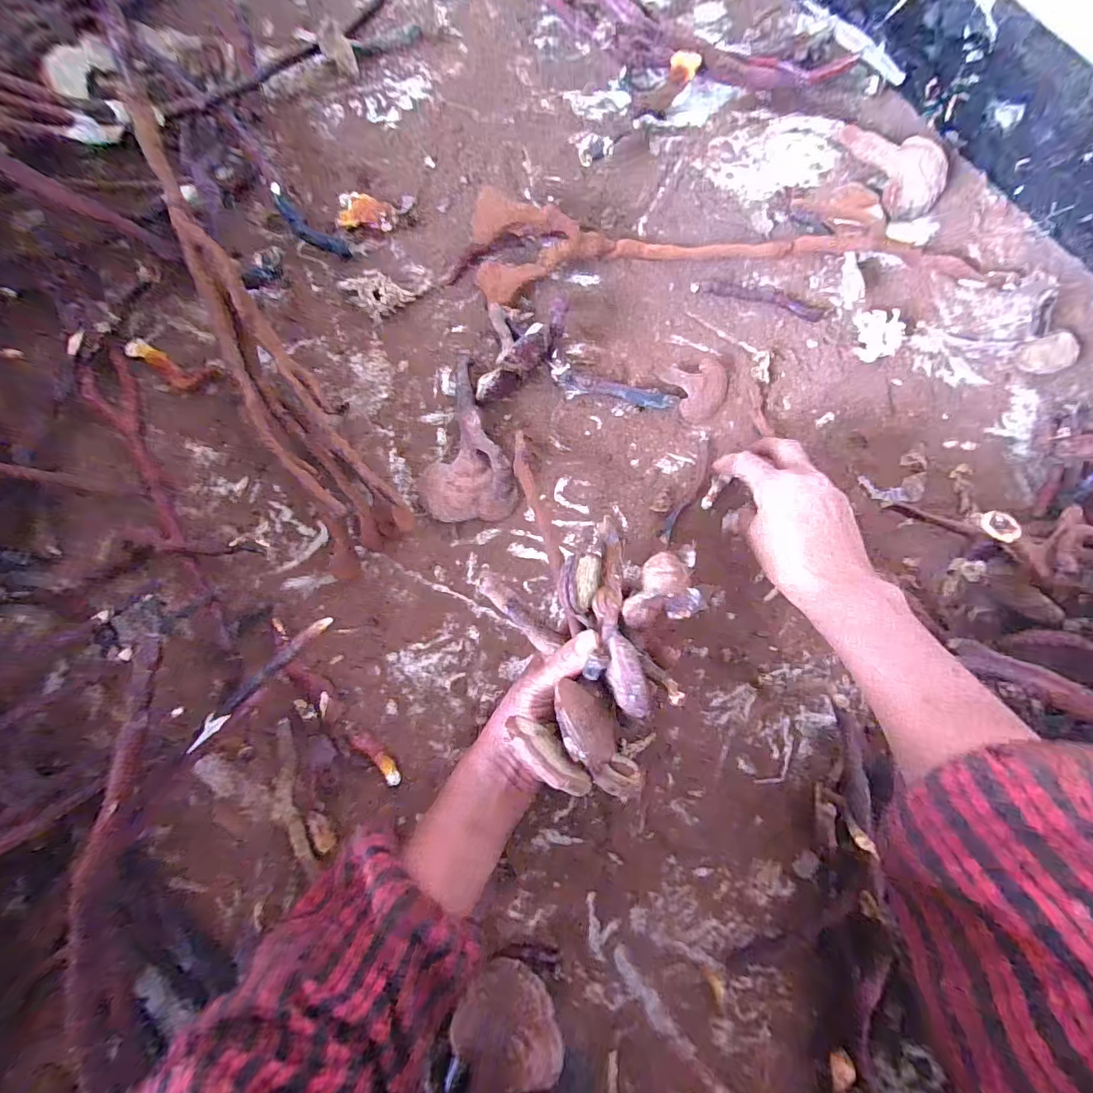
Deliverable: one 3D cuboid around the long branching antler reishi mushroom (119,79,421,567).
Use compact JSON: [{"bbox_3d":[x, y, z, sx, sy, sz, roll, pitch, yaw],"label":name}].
[{"bbox_3d":[-0.245,-0.163,0.391,0.073,0.074,0.386,-32,83,-5],"label":"long branching antler reishi mushroom"}]

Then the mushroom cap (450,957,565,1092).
[{"bbox_3d":[-0.026,0.334,0.322,0.068,0.066,0.035,-6,117,-6],"label":"mushroom cap"}]

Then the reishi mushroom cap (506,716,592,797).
[{"bbox_3d":[0.002,0.123,0.269,0.055,0.031,0.013,42,84,6],"label":"reishi mushroom cap"}]

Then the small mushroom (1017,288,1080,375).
[{"bbox_3d":[0.444,-0.187,0.415,0.045,0.035,0.064,-32,83,-5],"label":"small mushroom"}]

